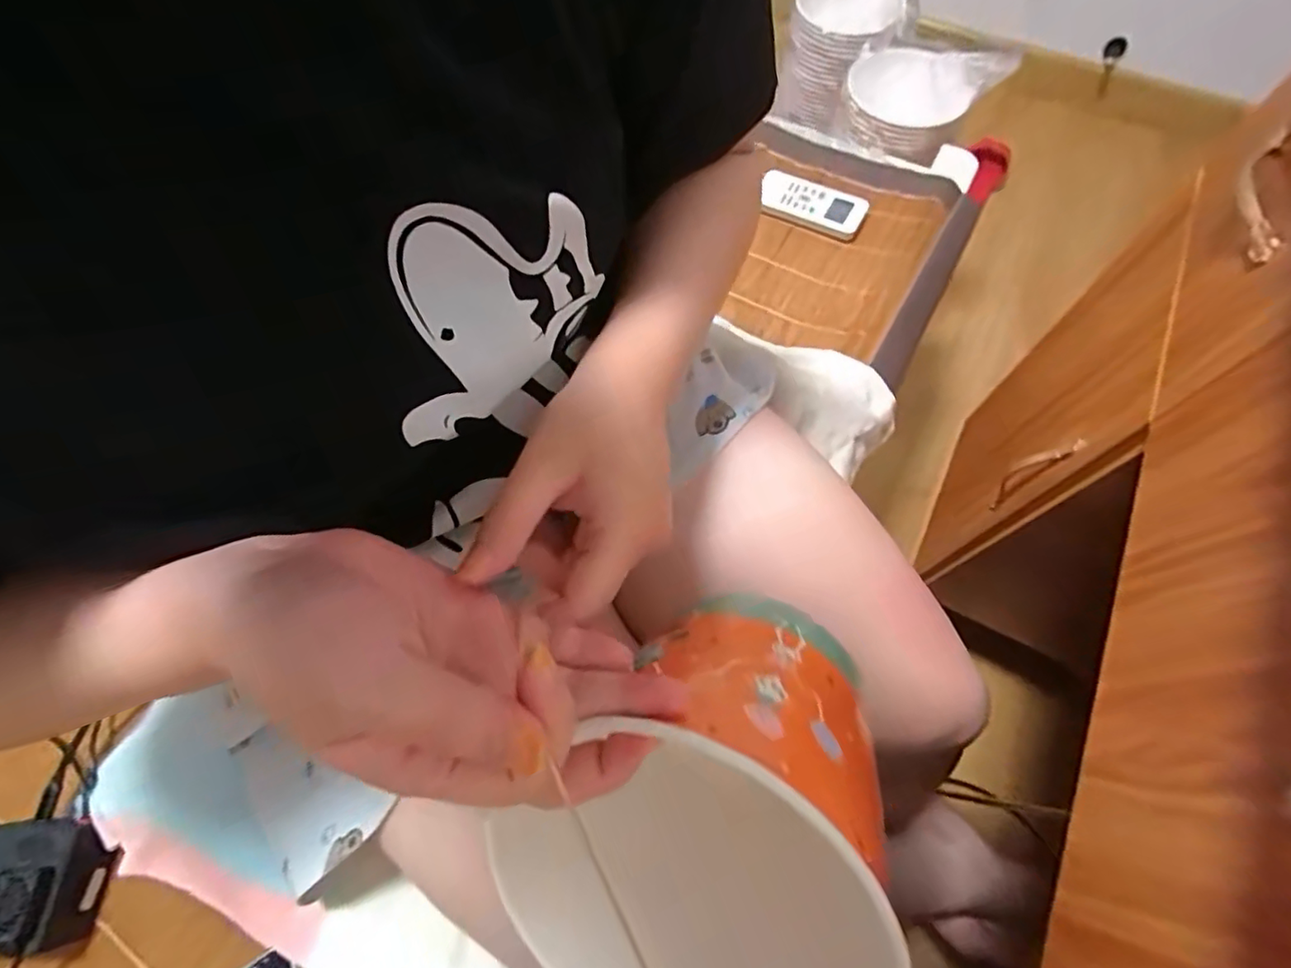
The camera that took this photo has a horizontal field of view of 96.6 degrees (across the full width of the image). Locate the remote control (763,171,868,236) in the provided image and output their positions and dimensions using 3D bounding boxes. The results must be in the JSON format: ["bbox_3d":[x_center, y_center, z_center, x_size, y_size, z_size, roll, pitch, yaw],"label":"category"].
[{"bbox_3d":[0.198,-0.341,0.692,0.131,0.017,0.044,30,70,15],"label":"remote control"}]

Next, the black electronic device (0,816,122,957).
[{"bbox_3d":[-0.449,0.293,0.426,0.071,0.058,0.078,1,65,2],"label":"black electronic device"}]

